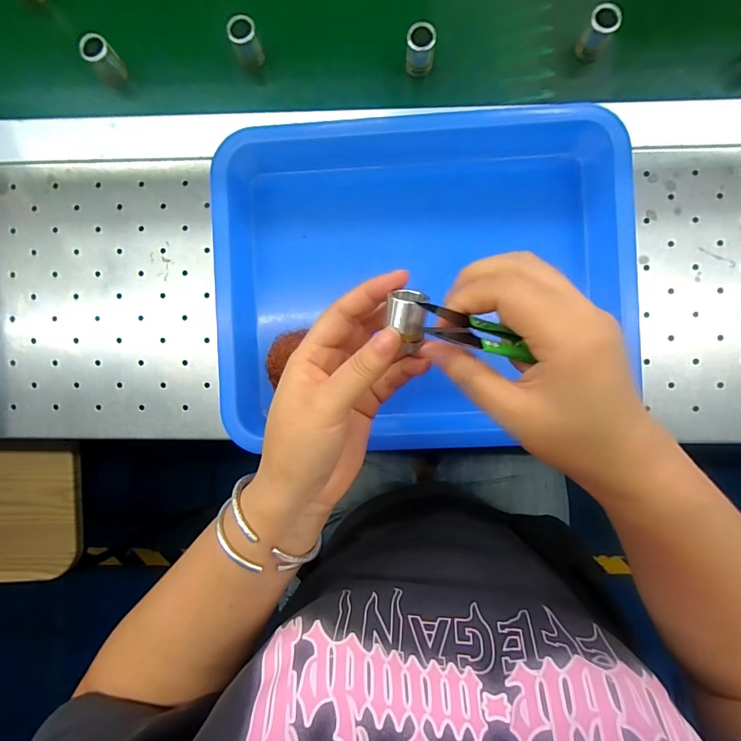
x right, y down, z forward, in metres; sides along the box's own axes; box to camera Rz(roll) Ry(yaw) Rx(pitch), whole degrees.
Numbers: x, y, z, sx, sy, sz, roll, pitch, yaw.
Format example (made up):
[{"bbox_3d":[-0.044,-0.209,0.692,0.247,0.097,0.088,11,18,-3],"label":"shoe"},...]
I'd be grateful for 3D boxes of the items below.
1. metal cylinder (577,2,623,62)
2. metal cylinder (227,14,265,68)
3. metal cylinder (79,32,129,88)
[{"bbox_3d":[0.188,-0.278,0.328,0.022,0.030,0.023,0,88,2],"label":"metal cylinder"},{"bbox_3d":[-0.105,-0.280,0.340,0.022,0.034,0.017,-21,87,2],"label":"metal cylinder"},{"bbox_3d":[-0.228,-0.267,0.343,0.023,0.034,0.018,-41,87,0],"label":"metal cylinder"}]

